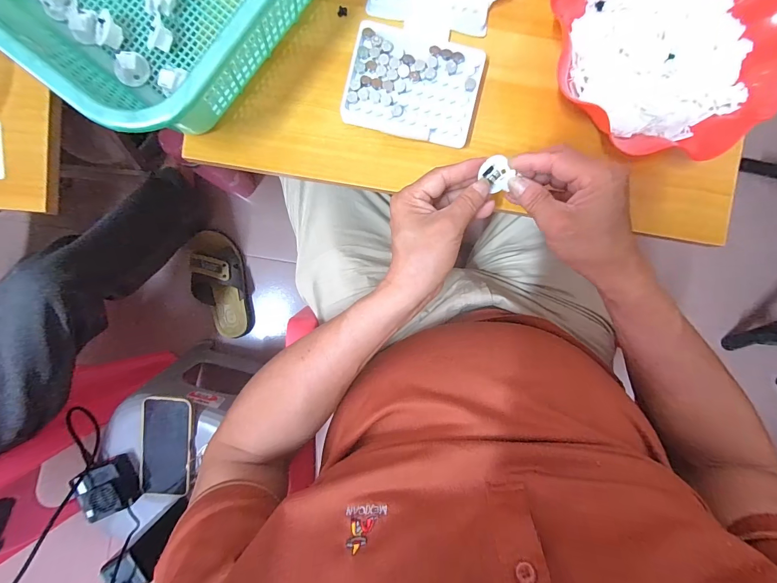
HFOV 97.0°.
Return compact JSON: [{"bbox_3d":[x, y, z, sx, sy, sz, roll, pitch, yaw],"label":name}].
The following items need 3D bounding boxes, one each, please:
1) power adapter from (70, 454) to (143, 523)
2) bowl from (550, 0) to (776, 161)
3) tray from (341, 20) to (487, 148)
[{"bbox_3d":[-0.437,0.306,0.536,0.068,0.037,0.078,-19,94,-1],"label":"power adapter"},{"bbox_3d":[0.266,-0.244,0.336,0.223,0.058,0.203,0,93,-2],"label":"bowl"},{"bbox_3d":[0.026,-0.214,0.355,0.131,0.020,0.110,11,93,-3],"label":"tray"}]

